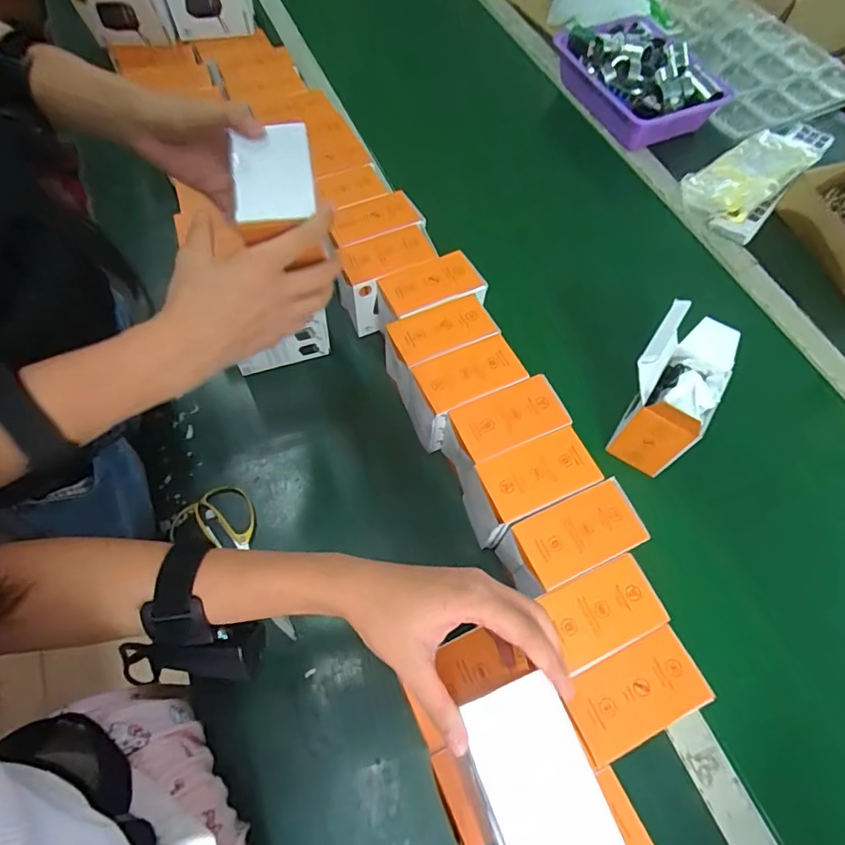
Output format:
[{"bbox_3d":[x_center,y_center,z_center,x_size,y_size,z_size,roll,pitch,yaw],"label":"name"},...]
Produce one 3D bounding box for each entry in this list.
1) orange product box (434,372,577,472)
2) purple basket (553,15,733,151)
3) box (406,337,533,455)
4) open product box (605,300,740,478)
[{"bbox_3d":[0.083,0.015,0.564,0.130,0.097,0.068,-19,64,-9],"label":"orange product box"},{"bbox_3d":[0.380,-0.603,0.909,0.204,0.080,0.265,-25,66,-11],"label":"purple basket"},{"bbox_3d":[0.046,-0.036,0.580,0.122,0.084,0.066,-23,65,-11],"label":"box"},{"bbox_3d":[0.277,-0.039,0.581,0.087,0.173,0.130,32,69,16],"label":"open product box"}]

